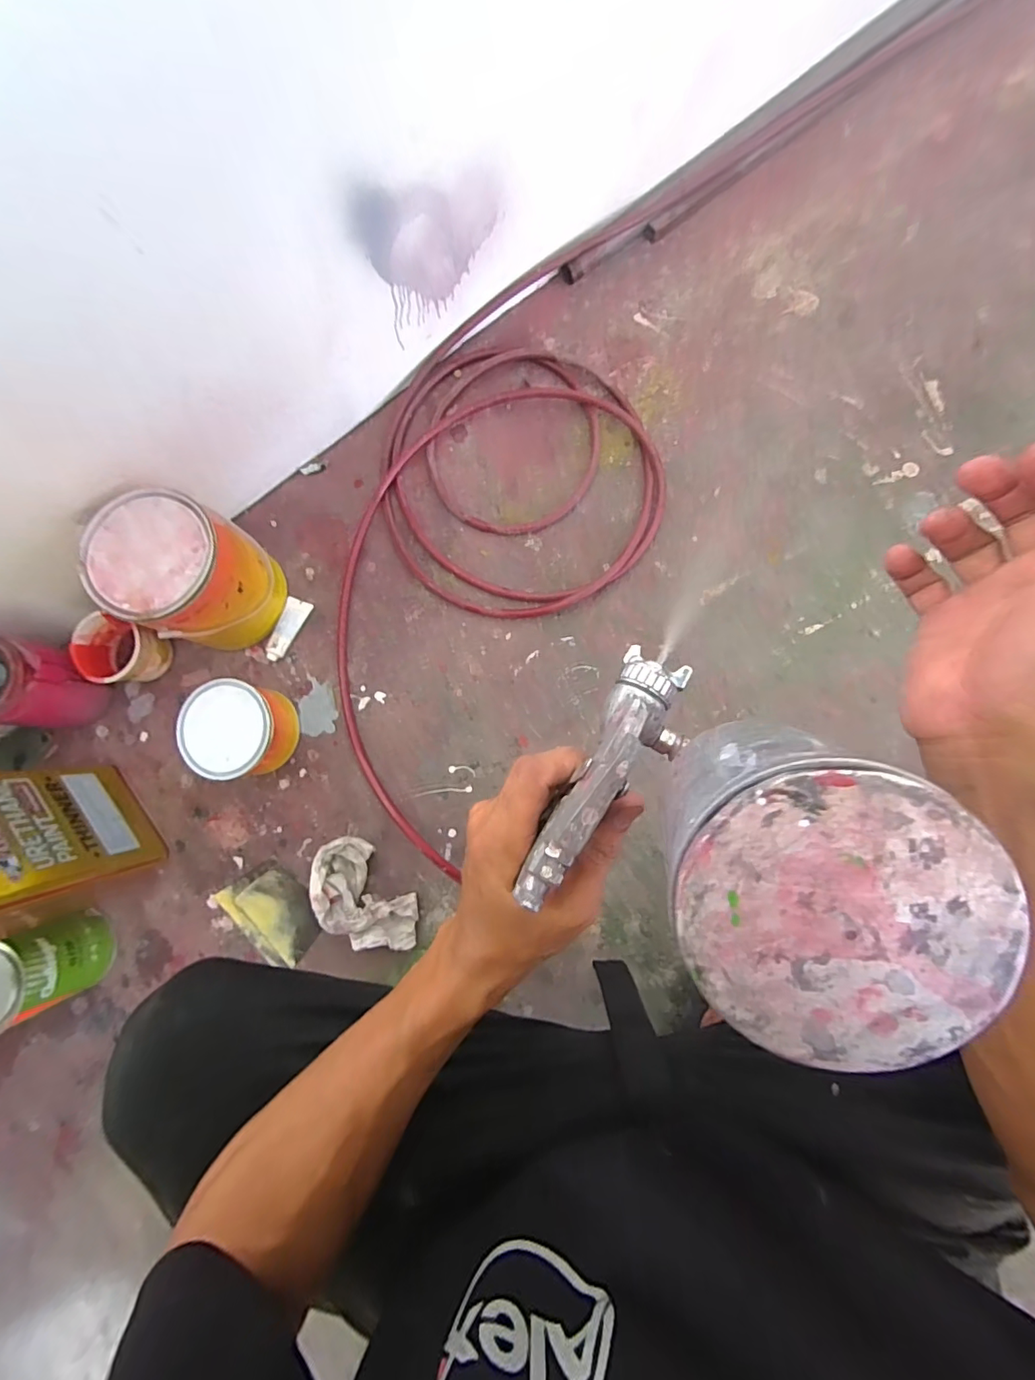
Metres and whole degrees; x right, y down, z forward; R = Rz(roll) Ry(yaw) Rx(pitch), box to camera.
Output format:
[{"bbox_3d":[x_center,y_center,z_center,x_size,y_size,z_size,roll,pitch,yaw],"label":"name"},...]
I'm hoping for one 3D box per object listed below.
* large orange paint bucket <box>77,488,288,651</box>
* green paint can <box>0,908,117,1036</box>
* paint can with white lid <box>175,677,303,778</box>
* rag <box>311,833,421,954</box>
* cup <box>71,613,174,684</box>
[{"bbox_3d":[-0.406,-0.143,0.649,0.153,0.168,0.148,-1,83,4],"label":"large orange paint bucket"},{"bbox_3d":[-0.591,0.345,0.634,0.095,0.140,0.093,-1,83,4],"label":"green paint can"},{"bbox_3d":[-0.360,0.051,0.664,0.118,0.084,0.116,-1,83,4],"label":"paint can with white lid"},{"bbox_3d":[-0.196,0.268,0.652,0.096,0.052,0.163,-45,82,-2],"label":"rag"},{"bbox_3d":[-0.528,-0.048,0.692,0.092,0.080,0.084,-1,83,4],"label":"cup"}]

